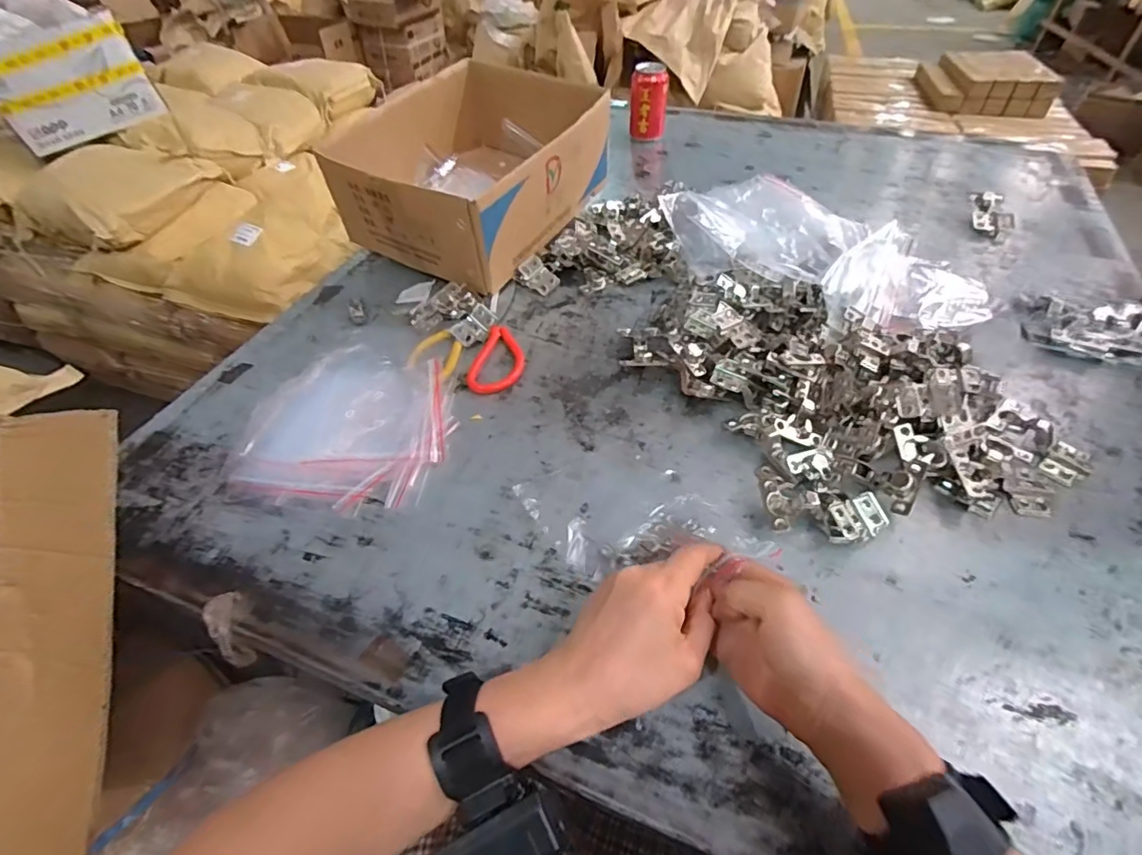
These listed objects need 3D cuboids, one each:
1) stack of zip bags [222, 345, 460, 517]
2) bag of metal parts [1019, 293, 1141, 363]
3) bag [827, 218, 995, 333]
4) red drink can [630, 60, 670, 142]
[{"bbox_3d":[-0.223,-0.009,0.551,0.205,0.017,0.209,7,49,8],"label":"stack of zip bags"},{"bbox_3d":[0.607,-0.109,0.590,0.181,0.024,0.116,16,51,17],"label":"bag of metal parts"},{"bbox_3d":[0.378,-0.151,0.600,0.153,0.068,0.157,31,56,27],"label":"bag"},{"bbox_3d":[0.147,-0.614,1.011,0.064,0.116,0.059,2,48,5],"label":"red drink can"}]

